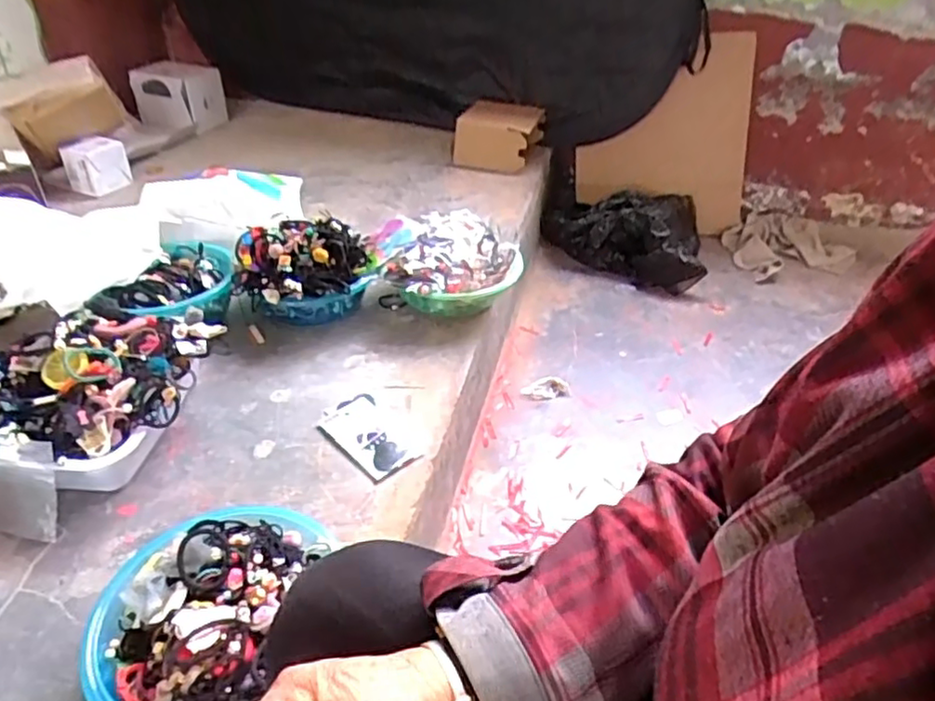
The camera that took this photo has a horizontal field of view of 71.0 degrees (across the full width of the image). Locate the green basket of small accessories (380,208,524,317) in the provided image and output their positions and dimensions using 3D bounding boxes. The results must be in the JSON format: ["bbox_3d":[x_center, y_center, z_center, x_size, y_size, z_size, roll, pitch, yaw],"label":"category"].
[{"bbox_3d":[-0.029,-0.135,1.110,0.196,0.125,0.212,27,43,31],"label":"green basket of small accessories"}]

